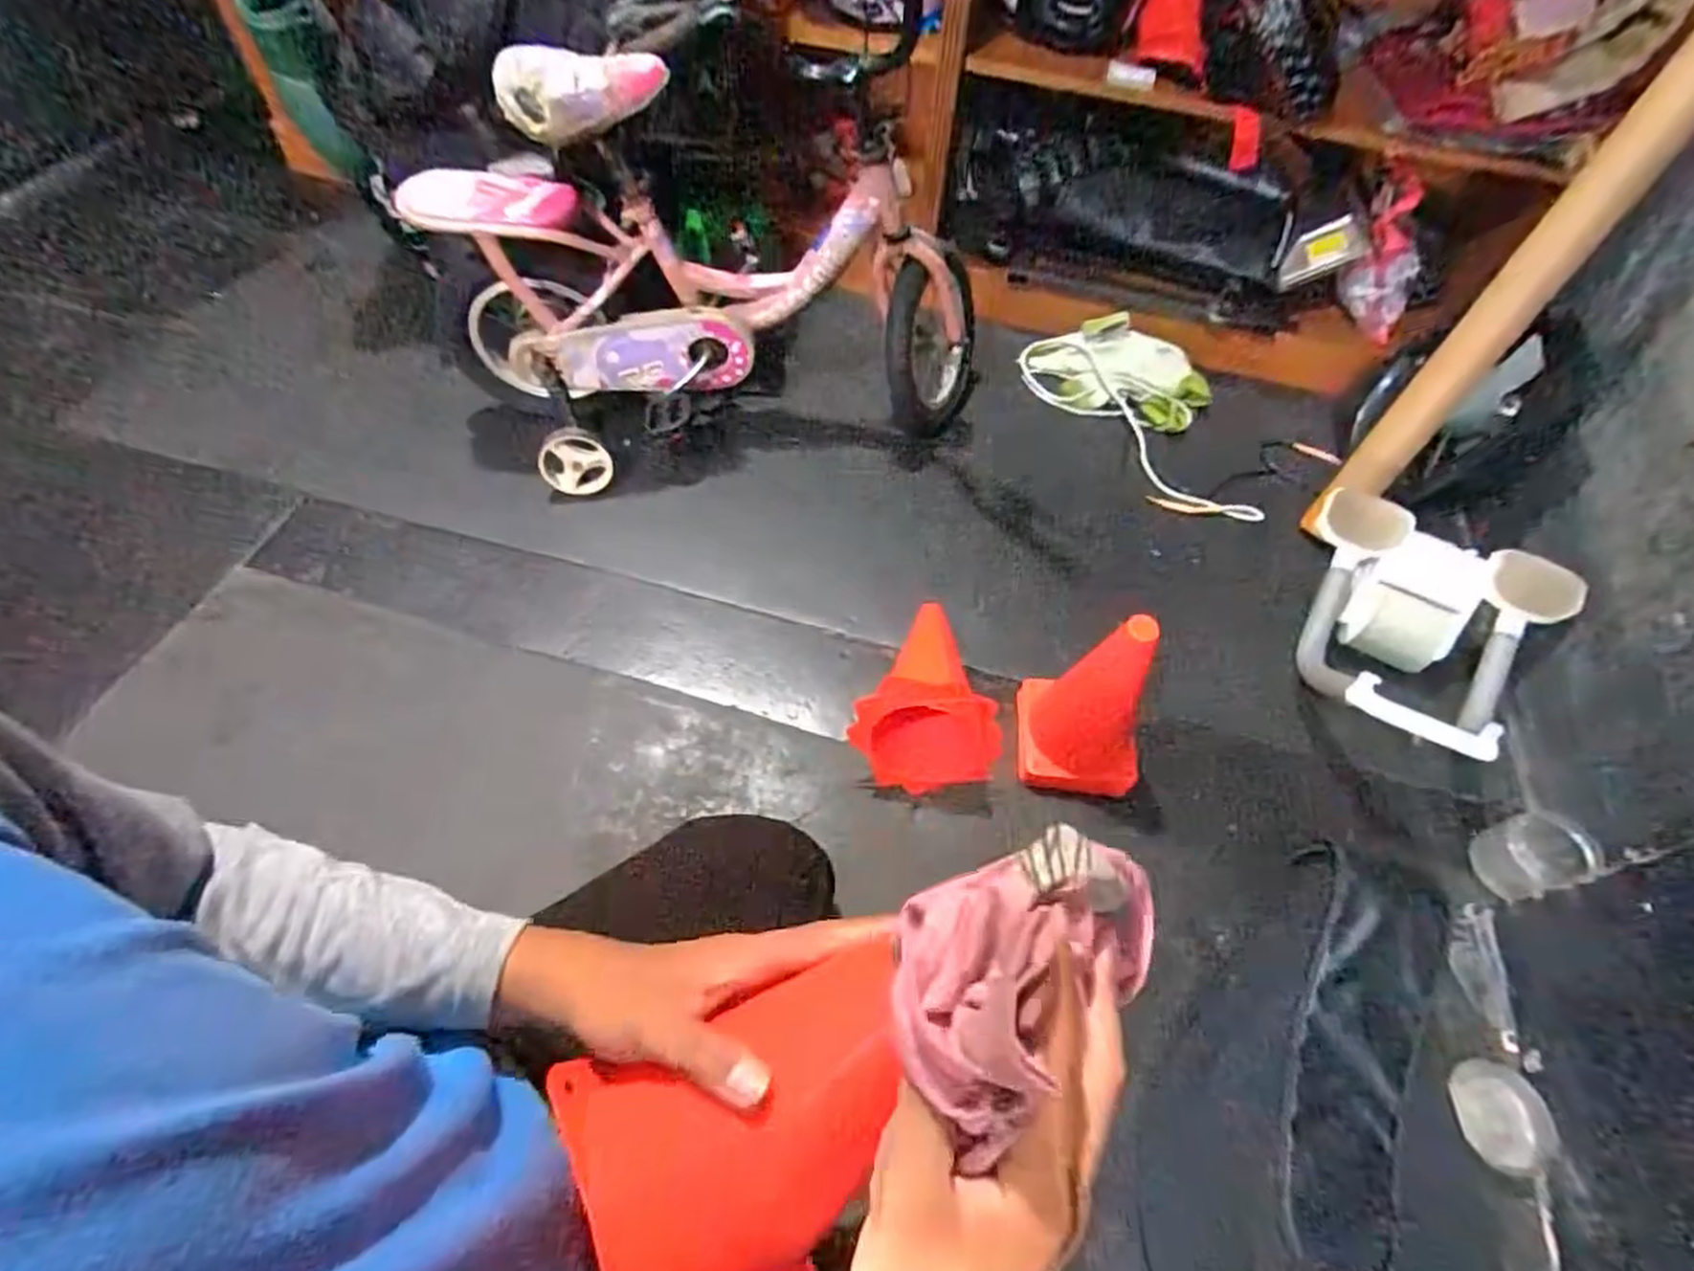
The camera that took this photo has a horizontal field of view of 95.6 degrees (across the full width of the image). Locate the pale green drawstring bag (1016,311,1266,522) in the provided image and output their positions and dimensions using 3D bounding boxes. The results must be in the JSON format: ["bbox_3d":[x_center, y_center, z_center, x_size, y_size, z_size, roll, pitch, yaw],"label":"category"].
[{"bbox_3d":[0.525,-0.392,1.363,0.201,0.108,0.500,-18,60,-15],"label":"pale green drawstring bag"}]

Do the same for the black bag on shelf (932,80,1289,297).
[{"bbox_3d":[0.461,-0.775,1.360,0.584,0.277,0.151,14,57,5],"label":"black bag on shelf"}]

